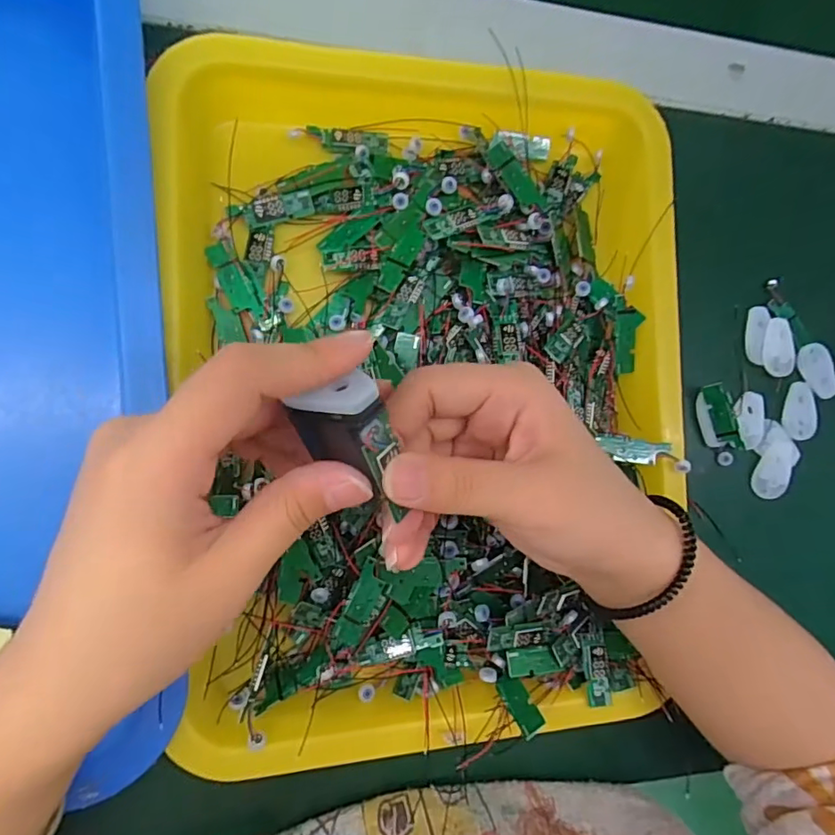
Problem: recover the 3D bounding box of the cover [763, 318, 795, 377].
[{"bbox_3d":[0.222,-0.043,0.329,0.022,0.007,0.035,4,88,-14],"label":"cover"}]

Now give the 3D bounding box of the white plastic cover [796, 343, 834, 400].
[{"bbox_3d":[0.254,-0.029,0.341,0.004,0.017,0.036,-16,89,-49],"label":"white plastic cover"}]

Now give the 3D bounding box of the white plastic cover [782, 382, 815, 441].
[{"bbox_3d":[0.239,-0.005,0.335,0.016,0.008,0.039,19,73,-9],"label":"white plastic cover"}]

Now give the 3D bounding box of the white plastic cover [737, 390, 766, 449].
[{"bbox_3d":[0.203,0.002,0.325,0.020,0.004,0.034,-3,89,-14],"label":"white plastic cover"}]

